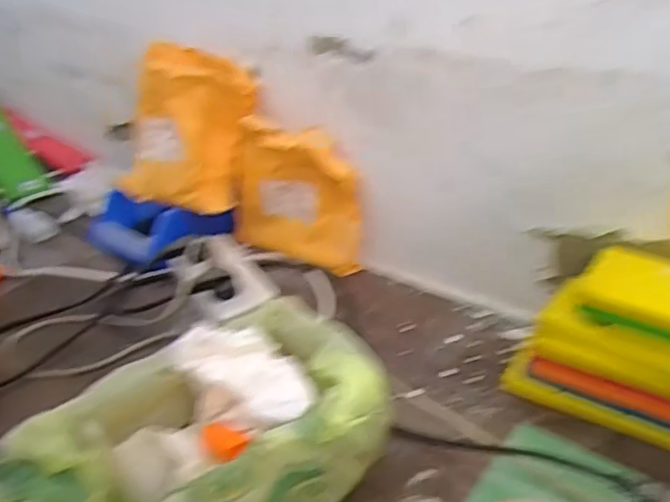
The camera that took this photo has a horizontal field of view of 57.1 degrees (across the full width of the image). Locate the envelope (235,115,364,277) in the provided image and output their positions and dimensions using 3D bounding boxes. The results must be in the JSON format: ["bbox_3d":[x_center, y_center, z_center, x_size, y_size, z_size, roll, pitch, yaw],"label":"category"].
[{"bbox_3d":[-0.046,-0.066,0.731,0.173,0.168,0.047,21,38,28],"label":"envelope"}]

